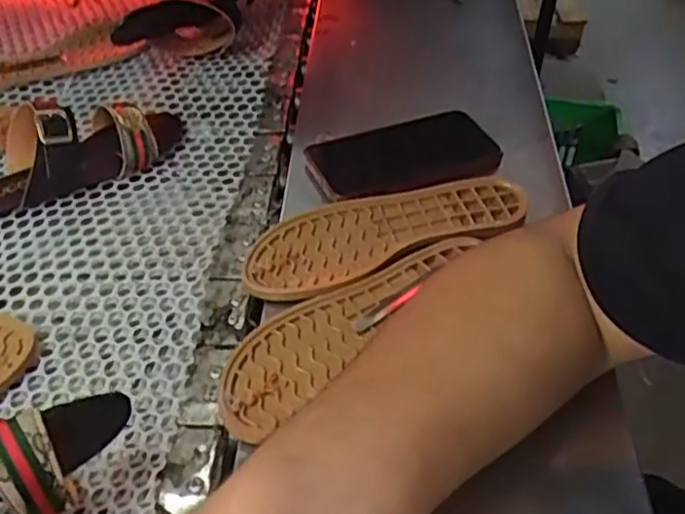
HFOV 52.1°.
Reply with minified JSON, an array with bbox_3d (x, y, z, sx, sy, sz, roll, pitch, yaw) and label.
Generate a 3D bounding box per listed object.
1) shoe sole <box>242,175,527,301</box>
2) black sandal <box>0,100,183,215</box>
[{"bbox_3d":[0.033,-0.024,0.555,0.228,0.012,0.082,-16,46,-14],"label":"shoe sole"},{"bbox_3d":[-0.255,-0.111,0.636,0.220,0.078,0.090,-23,49,-20],"label":"black sandal"}]

